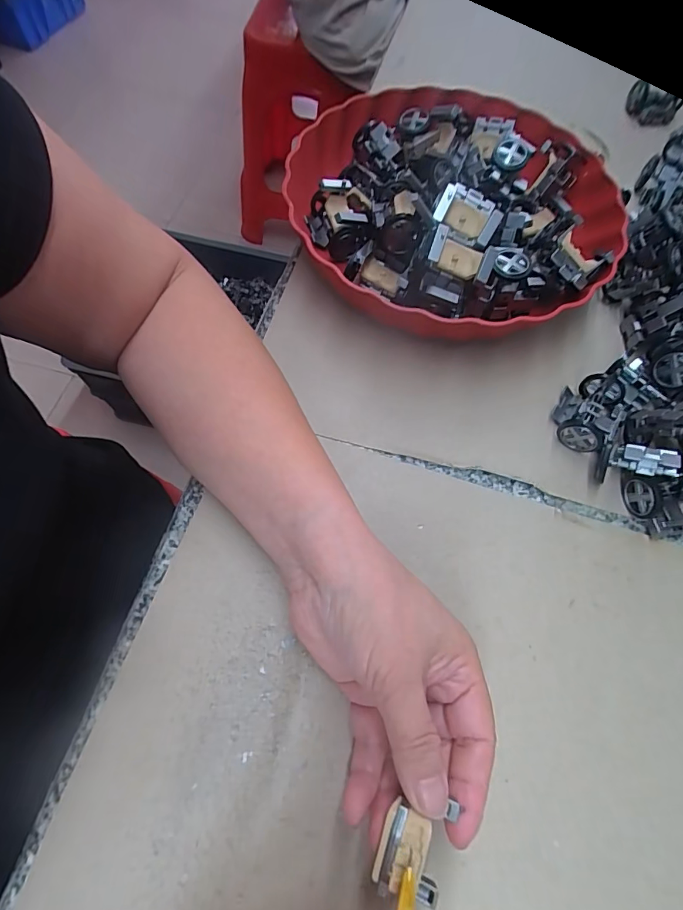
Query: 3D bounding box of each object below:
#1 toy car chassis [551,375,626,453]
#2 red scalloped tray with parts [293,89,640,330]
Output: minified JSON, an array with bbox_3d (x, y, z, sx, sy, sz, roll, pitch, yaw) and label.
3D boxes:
[{"bbox_3d":[0.169,-0.028,0.298,0.041,0.021,0.052,32,68,10],"label":"toy car chassis"},{"bbox_3d":[0.082,-0.192,0.339,0.249,0.063,0.249,30,68,10],"label":"red scalloped tray with parts"}]

